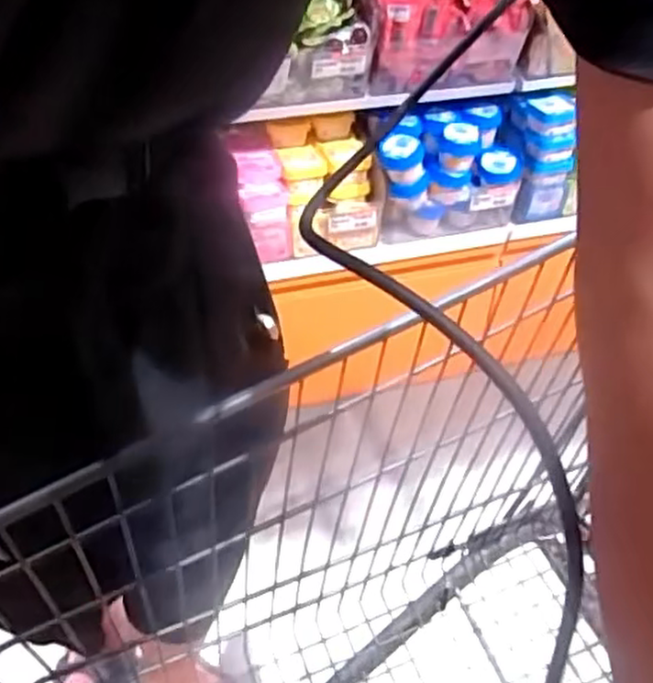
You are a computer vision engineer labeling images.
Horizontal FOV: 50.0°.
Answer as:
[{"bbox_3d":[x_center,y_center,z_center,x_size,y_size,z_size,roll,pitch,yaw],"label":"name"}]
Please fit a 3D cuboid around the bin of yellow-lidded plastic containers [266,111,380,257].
[{"bbox_3d":[0.001,-0.259,1.184,0.155,0.153,0.177,-11,45,-12],"label":"bin of yellow-lidded plastic containers"}]

